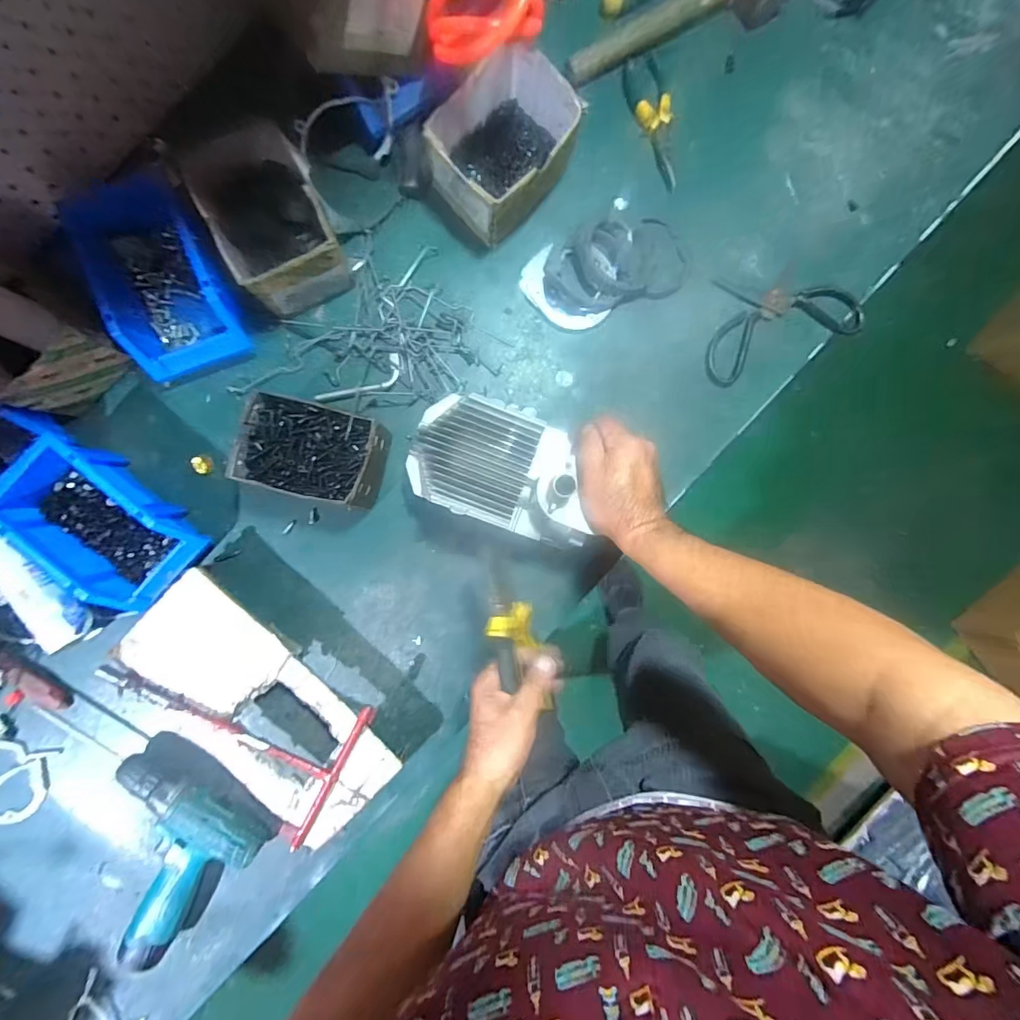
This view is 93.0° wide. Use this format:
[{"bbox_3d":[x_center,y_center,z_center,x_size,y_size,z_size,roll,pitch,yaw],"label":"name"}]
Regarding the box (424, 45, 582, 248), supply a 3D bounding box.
[{"bbox_3d":[-0.010,-0.409,0.547,0.145,0.093,0.125,-44,94,-1],"label":"box"}]

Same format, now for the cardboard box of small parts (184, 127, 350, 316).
[{"bbox_3d":[-0.258,-0.312,0.536,0.118,0.087,0.160,-29,94,-2],"label":"cardboard box of small parts"}]

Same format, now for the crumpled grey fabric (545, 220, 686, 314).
[{"bbox_3d":[0.135,-0.304,0.602,0.186,0.026,0.097,-15,96,-4],"label":"crumpled grey fabric"}]

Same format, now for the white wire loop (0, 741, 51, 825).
[{"bbox_3d":[-0.603,0.329,0.578,0.087,0.021,0.096,6,91,-3],"label":"white wire loop"}]

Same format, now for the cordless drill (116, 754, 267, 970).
[{"bbox_3d":[-0.415,0.399,0.574,0.185,0.055,0.202,40,89,-4],"label":"cordless drill"}]

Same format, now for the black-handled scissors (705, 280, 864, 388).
[{"bbox_3d":[0.344,-0.251,0.620,0.216,0.010,0.122,-21,93,-2],"label":"black-handled scissors"}]

